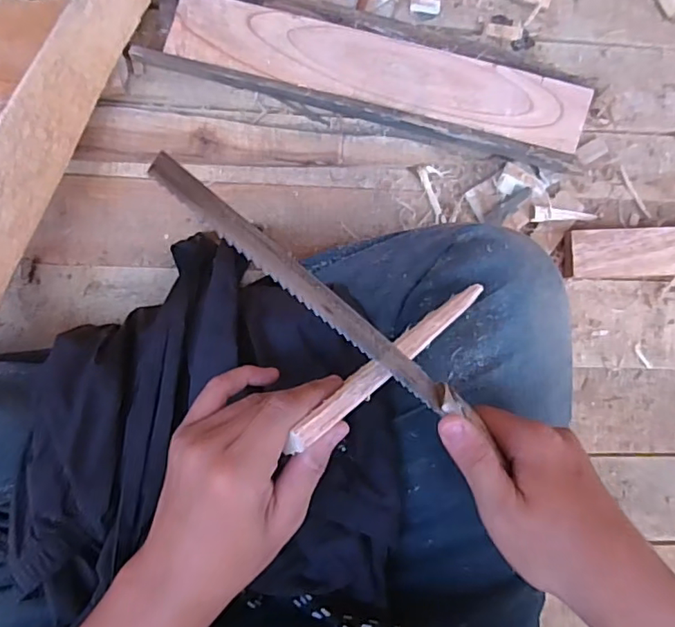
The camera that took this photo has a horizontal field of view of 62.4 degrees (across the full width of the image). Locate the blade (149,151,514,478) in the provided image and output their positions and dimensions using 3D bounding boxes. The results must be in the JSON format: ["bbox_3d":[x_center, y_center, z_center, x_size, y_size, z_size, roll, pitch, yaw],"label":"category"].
[{"bbox_3d":[0.002,0.000,0.272,0.214,0.032,0.005,40,112,-23],"label":"blade"}]

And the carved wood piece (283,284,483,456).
[{"bbox_3d":[0.034,0.025,0.313,0.162,0.014,0.015,-35,93,-35],"label":"carved wood piece"}]

